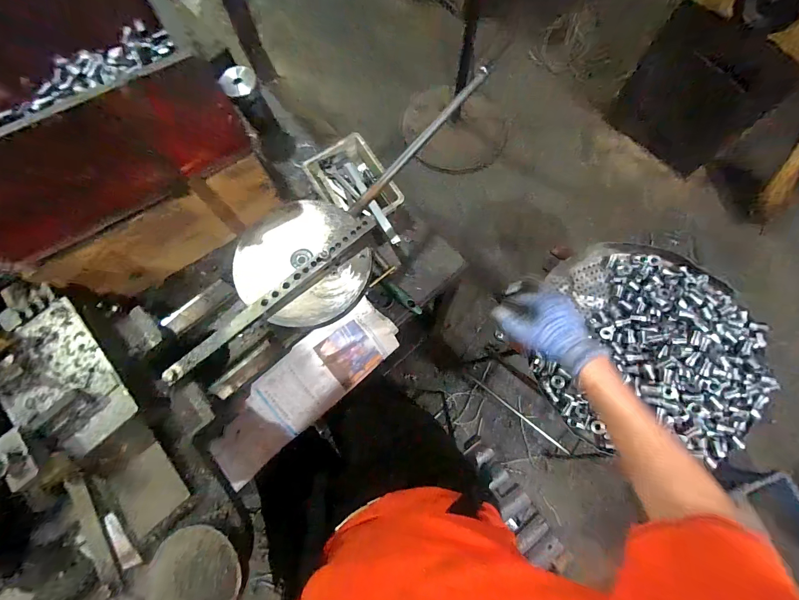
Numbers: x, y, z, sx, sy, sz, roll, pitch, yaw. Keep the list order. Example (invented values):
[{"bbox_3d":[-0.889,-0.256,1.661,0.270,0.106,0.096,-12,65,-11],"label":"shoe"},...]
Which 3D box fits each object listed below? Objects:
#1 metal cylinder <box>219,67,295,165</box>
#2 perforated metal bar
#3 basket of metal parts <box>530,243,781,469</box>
[{"bbox_3d":[-0.271,-0.358,0.682,0.063,0.176,0.064,-37,58,-11],"label":"metal cylinder"},{"bbox_3d":[-0.164,-0.007,0.463,0.326,0.015,0.024,-40,76,-10],"label":"perforated metal bar"},{"bbox_3d":[0.427,0.072,0.595,0.359,0.096,0.361,-1,73,2],"label":"basket of metal parts"}]

